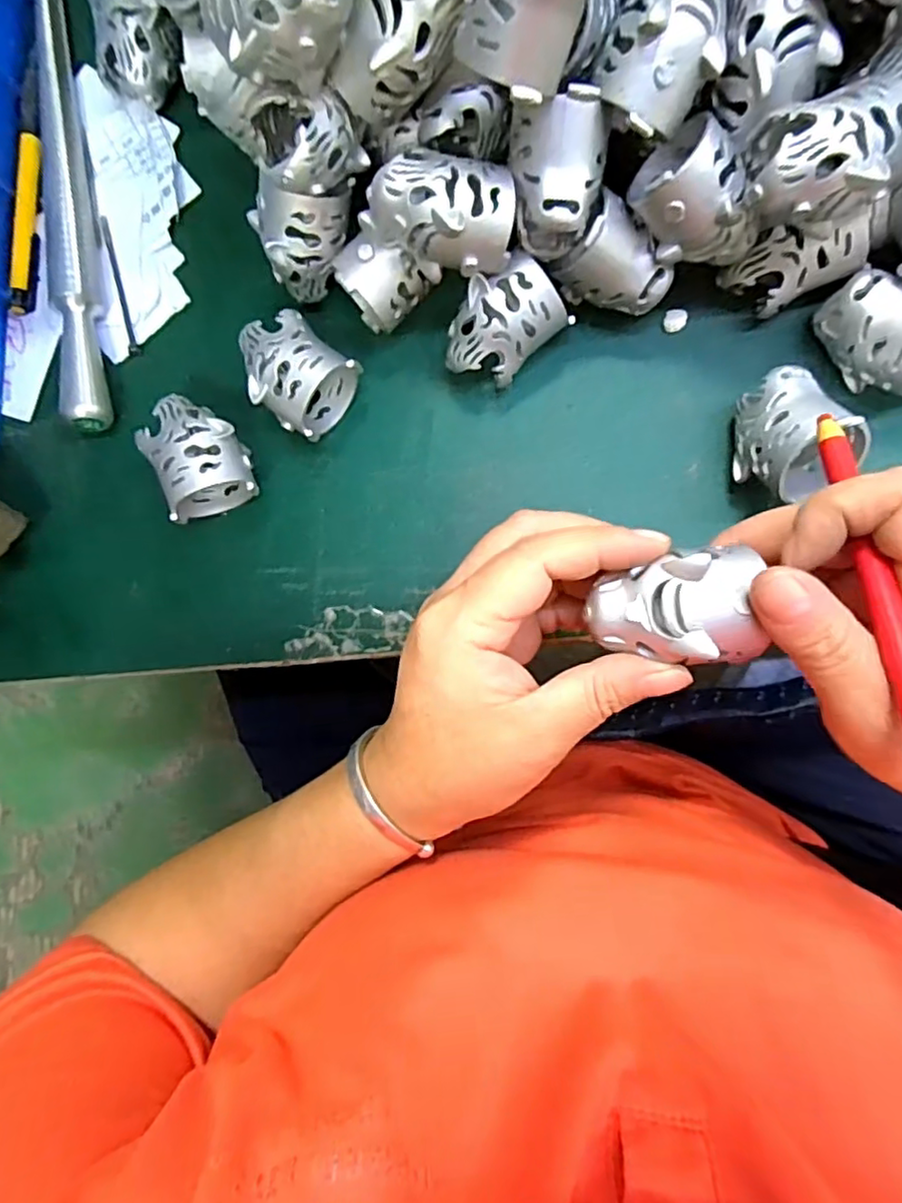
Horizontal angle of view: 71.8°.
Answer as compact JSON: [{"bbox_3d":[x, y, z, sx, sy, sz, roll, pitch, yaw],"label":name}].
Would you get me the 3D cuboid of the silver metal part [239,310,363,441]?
[{"bbox_3d":[-0.073,-0.105,0.289,0.052,0.037,0.044,41,92,7],"label":"silver metal part"}]

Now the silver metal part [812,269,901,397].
[{"bbox_3d":[0.182,-0.108,0.257,0.057,0.044,0.036,26,90,8],"label":"silver metal part"}]

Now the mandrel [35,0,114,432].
[{"bbox_3d":[-0.192,-0.197,0.313,0.021,0.022,0.230,-8,86,7],"label":"mandrel"}]

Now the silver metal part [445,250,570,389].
[{"bbox_3d":[0.023,-0.120,0.279,0.049,0.040,0.035,-42,83,3],"label":"silver metal part"}]

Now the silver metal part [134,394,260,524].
[{"bbox_3d":[-0.116,-0.068,0.292,0.040,0.039,0.050,-20,85,6],"label":"silver metal part"}]

